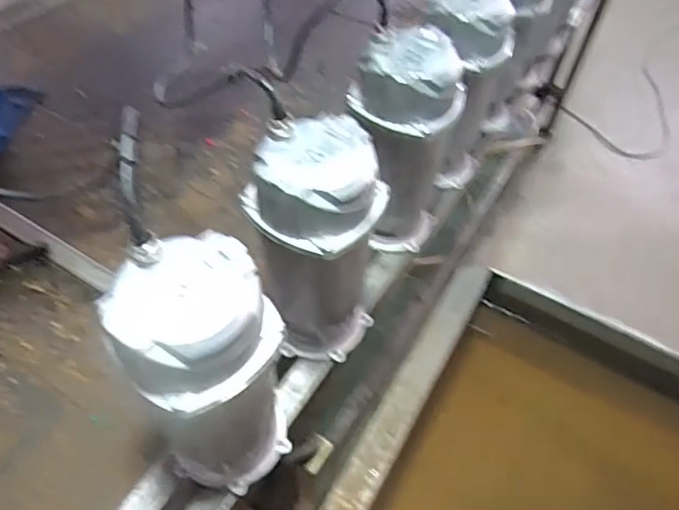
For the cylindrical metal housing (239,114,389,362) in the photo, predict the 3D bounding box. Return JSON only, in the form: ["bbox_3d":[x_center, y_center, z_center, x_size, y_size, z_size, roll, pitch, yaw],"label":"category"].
[{"bbox_3d":[-0.026,0.003,0.641,0.140,0.303,0.122,4,51,1],"label":"cylindrical metal housing"}]

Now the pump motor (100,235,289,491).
[{"bbox_3d":[-0.120,0.126,0.537,0.132,0.303,0.114,-20,55,-17],"label":"pump motor"}]

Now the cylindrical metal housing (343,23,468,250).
[{"bbox_3d":[0.082,-0.139,0.761,0.137,0.297,0.127,8,52,5],"label":"cylindrical metal housing"}]

